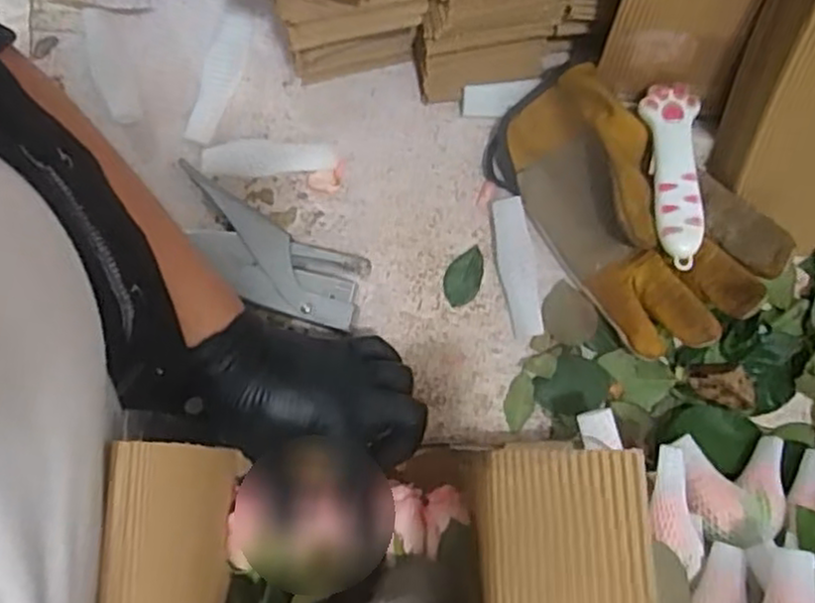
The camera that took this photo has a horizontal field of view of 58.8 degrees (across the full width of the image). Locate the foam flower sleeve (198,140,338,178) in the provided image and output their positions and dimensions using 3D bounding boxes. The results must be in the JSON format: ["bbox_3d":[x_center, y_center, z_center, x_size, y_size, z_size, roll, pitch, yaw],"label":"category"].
[{"bbox_3d":[-0.093,-0.095,0.487,0.087,0.017,0.020,-1,81,0],"label":"foam flower sleeve"}]

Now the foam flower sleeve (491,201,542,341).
[{"bbox_3d":[0.071,-0.022,0.474,0.022,0.005,0.090,-10,88,15],"label":"foam flower sleeve"}]

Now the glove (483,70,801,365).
[{"bbox_3d":[0.136,-0.063,0.457,0.100,0.060,0.189,-36,82,-5],"label":"glove"}]

